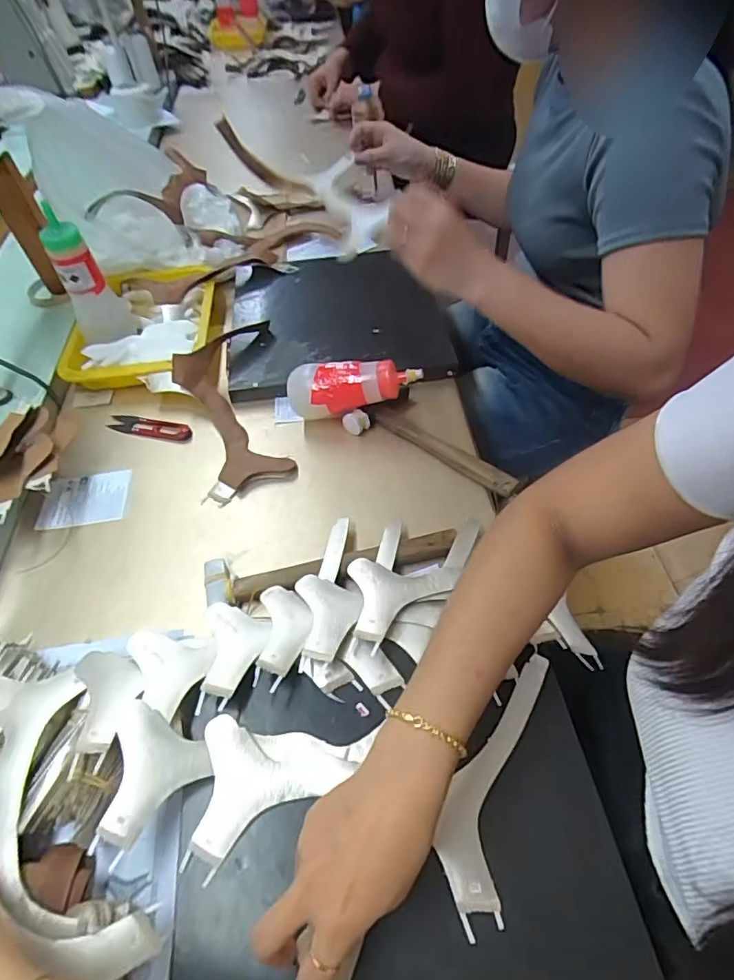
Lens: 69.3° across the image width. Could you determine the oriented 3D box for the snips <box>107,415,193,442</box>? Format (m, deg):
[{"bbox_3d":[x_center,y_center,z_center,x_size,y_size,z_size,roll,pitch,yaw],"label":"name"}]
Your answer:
[{"bbox_3d":[-0.278,-0.081,0.678,0.117,0.009,0.031,13,54,14],"label":"snips"}]

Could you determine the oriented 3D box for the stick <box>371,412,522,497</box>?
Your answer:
[{"bbox_3d":[0.088,-0.045,0.614,0.184,0.020,0.025,35,62,27],"label":"stick"}]

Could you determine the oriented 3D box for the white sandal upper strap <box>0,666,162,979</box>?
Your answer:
[{"bbox_3d":[-0.230,0.230,0.390,0.087,0.017,0.241,-31,54,-21],"label":"white sandal upper strap"}]

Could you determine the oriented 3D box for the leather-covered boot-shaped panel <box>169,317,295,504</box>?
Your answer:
[{"bbox_3d":[-0.159,-0.110,0.667,0.136,0.049,0.261,-17,66,-11],"label":"leather-covered boot-shaped panel"}]

